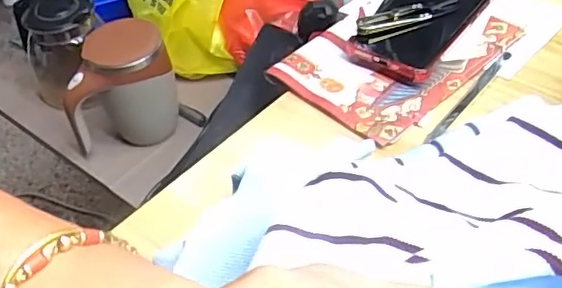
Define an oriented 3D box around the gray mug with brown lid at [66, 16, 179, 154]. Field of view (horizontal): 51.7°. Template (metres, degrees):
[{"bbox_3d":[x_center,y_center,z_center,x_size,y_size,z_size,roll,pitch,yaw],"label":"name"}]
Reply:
[{"bbox_3d":[-0.188,-0.067,0.689,0.126,0.128,0.101,-10,46,-4],"label":"gray mug with brown lid"}]

